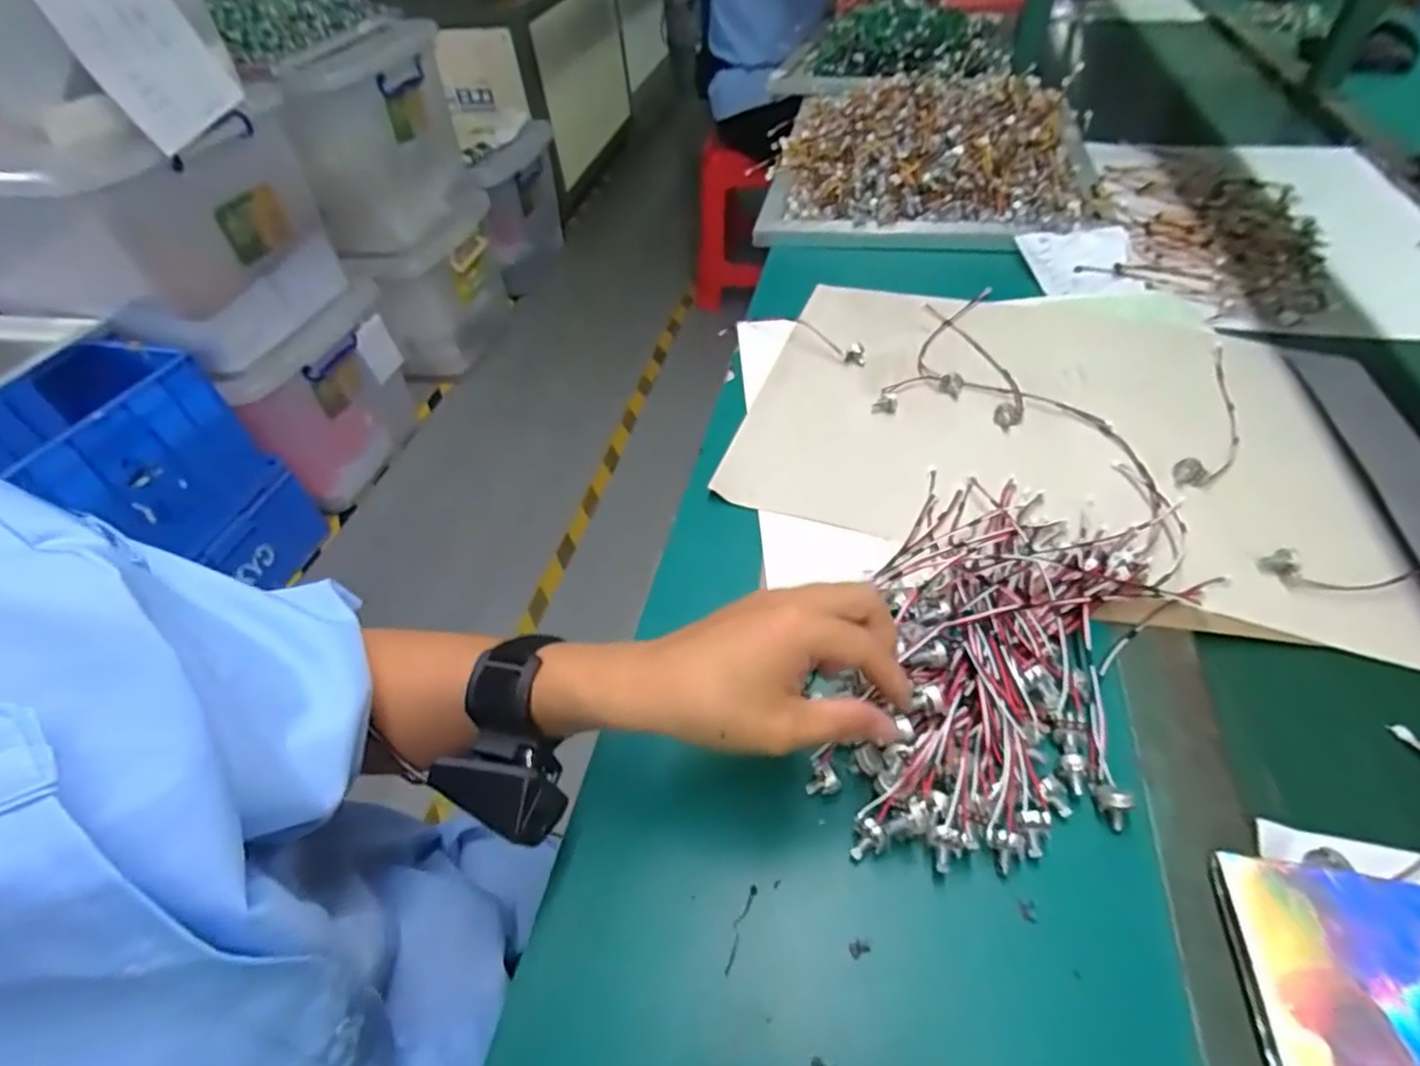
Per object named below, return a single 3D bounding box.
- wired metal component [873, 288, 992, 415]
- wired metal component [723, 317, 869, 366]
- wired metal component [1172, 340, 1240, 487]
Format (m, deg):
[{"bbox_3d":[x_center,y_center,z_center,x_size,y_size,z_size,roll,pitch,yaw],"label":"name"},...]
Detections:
[{"bbox_3d":[0.229,-0.185,0.622,0.035,0.012,0.233,27,58,24],"label":"wired metal component"},{"bbox_3d":[0.091,-0.208,0.656,0.159,0.017,0.052,21,56,21],"label":"wired metal component"},{"bbox_3d":[0.432,-0.105,0.530,0.036,0.011,0.210,27,58,25],"label":"wired metal component"}]

